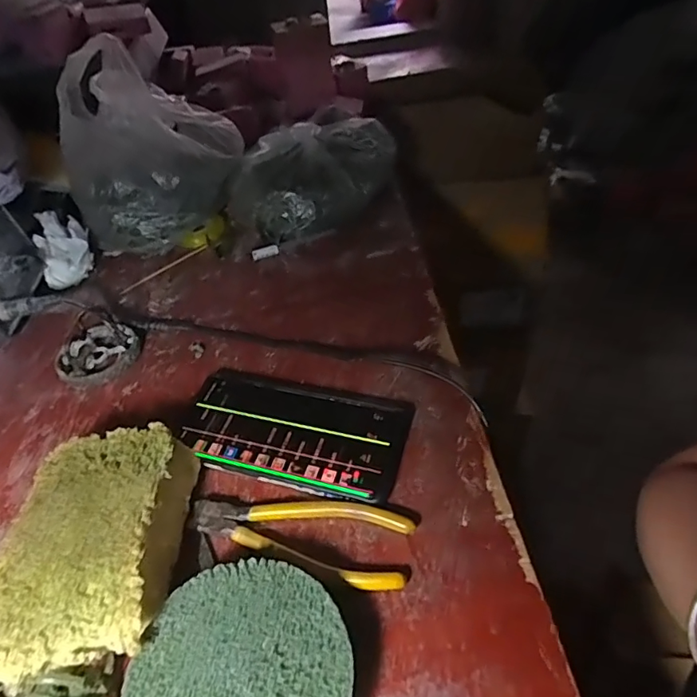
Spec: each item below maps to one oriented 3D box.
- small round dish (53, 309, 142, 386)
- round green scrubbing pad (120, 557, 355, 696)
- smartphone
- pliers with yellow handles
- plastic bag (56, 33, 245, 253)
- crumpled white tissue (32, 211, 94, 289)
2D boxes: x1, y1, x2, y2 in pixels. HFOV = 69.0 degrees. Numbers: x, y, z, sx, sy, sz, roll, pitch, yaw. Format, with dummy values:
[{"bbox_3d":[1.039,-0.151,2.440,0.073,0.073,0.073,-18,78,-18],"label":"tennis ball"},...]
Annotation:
[{"bbox_3d":[-0.220,-0.002,0.451,0.066,0.020,0.078,-4,46,4],"label":"small round dish"},{"bbox_3d":[-0.052,0.167,0.254,0.103,0.027,0.106,-4,46,4],"label":"round green scrubbing pad"},{"bbox_3d":[-0.040,0.058,0.373,0.161,0.011,0.087,10,48,16],"label":"smartphone"},{"bbox_3d":[-0.031,0.111,0.320,0.141,0.009,0.047,11,49,18],"label":"pliers with yellow handles"},{"bbox_3d":[-0.203,-0.208,0.533,0.187,0.185,0.090,-25,48,-16],"label":"plastic bag"},{"bbox_3d":[-0.301,-0.106,0.541,0.049,0.050,0.083,-20,47,-12],"label":"crumpled white tissue"}]

